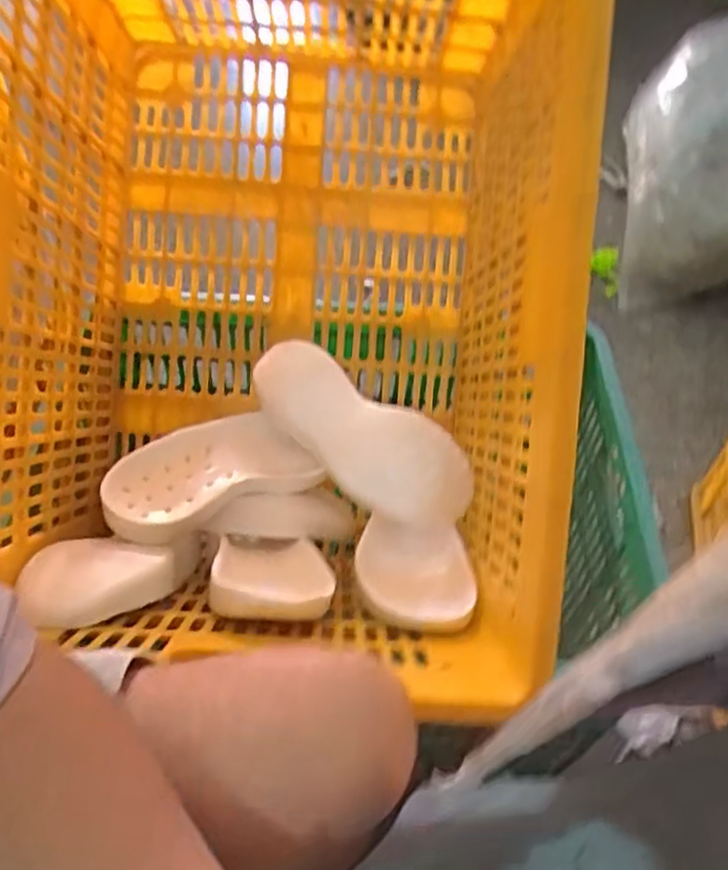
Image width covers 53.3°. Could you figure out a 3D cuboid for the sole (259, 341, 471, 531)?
[{"bbox_3d":[-0.008,0.001,0.810,0.277,0.022,0.116,32,84,11],"label":"sole"}]

